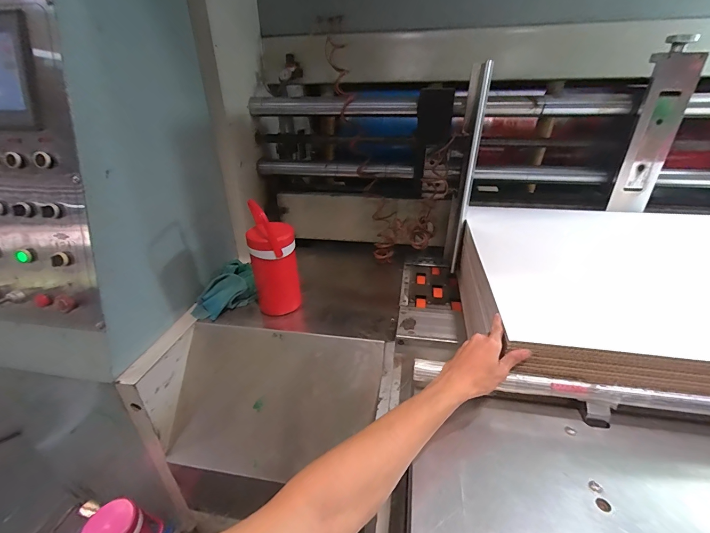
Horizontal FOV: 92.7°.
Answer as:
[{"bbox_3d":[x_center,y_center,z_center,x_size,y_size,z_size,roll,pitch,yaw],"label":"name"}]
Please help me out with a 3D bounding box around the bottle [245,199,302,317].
[{"bbox_3d":[-0.211,-0.008,0.895,0.117,0.290,0.113,-8,29,-13],"label":"bottle"}]

